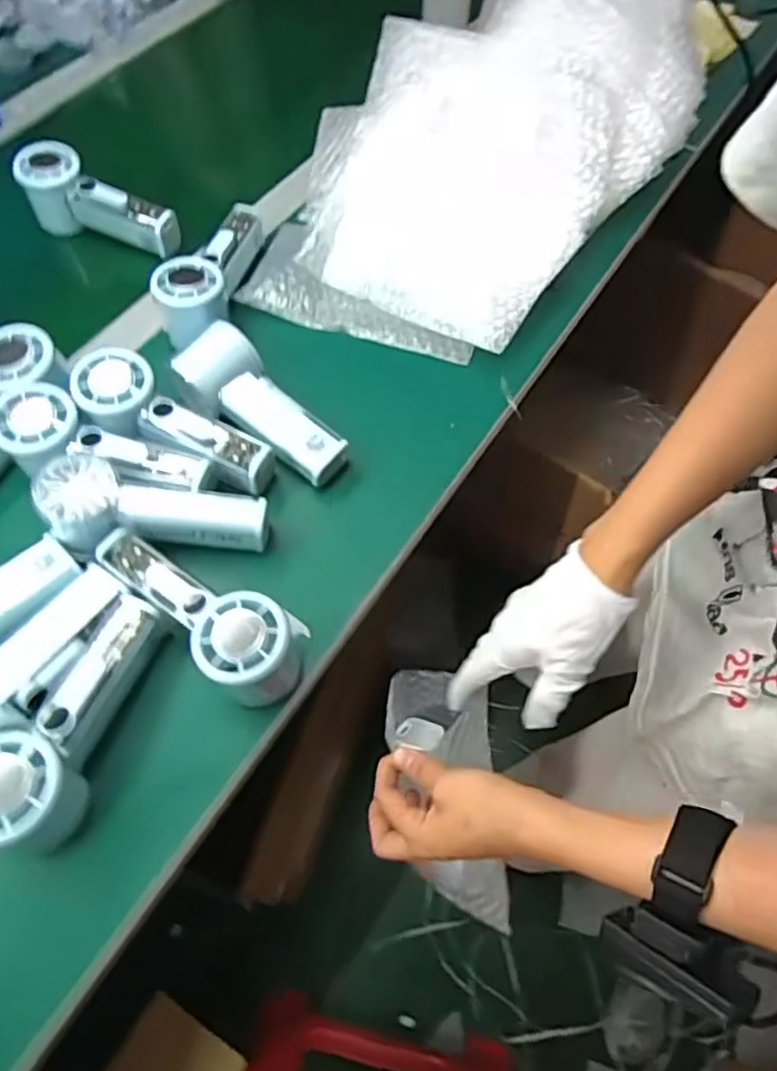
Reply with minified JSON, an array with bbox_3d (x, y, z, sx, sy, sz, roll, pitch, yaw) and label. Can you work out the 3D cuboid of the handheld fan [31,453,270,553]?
[{"bbox_3d":[-0.163,-0.018,0.458,0.150,0.035,0.056,9,61,-9],"label":"handheld fan"}]

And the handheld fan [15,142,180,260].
[{"bbox_3d":[-0.272,-0.310,0.617,0.156,0.060,0.045,23,64,0],"label":"handheld fan"}]

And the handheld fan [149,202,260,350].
[{"bbox_3d":[-0.152,-0.237,0.562,0.052,0.048,0.152,10,62,8],"label":"handheld fan"}]

